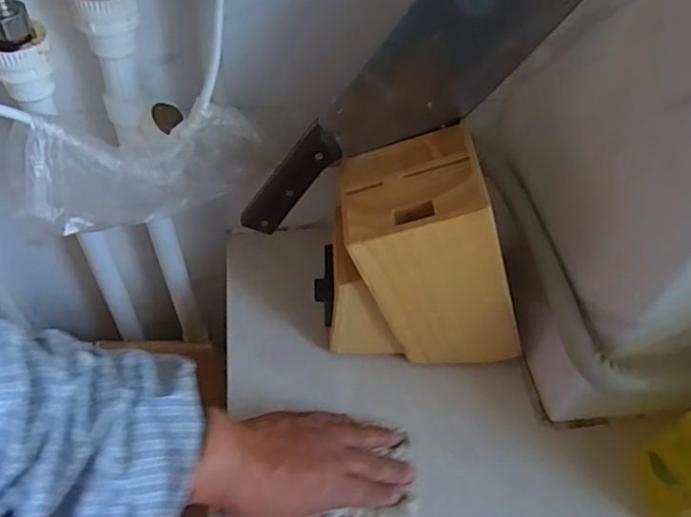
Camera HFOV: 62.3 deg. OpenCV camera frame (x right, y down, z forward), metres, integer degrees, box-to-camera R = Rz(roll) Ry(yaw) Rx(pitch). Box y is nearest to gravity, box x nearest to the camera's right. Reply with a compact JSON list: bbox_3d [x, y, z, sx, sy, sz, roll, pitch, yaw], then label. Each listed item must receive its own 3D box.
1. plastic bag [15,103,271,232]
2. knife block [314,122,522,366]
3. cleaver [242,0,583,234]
[{"bbox_3d":[-0.141,-0.063,0.425,0.165,0.111,0.031,-22,57,-20],"label":"plastic bag"},{"bbox_3d":[0.070,0.004,0.469,0.164,0.212,0.088,2,52,-3],"label":"knife block"},{"bbox_3d":[0.024,-0.102,0.405,0.098,0.293,0.013,27,41,-37],"label":"cleaver"}]

